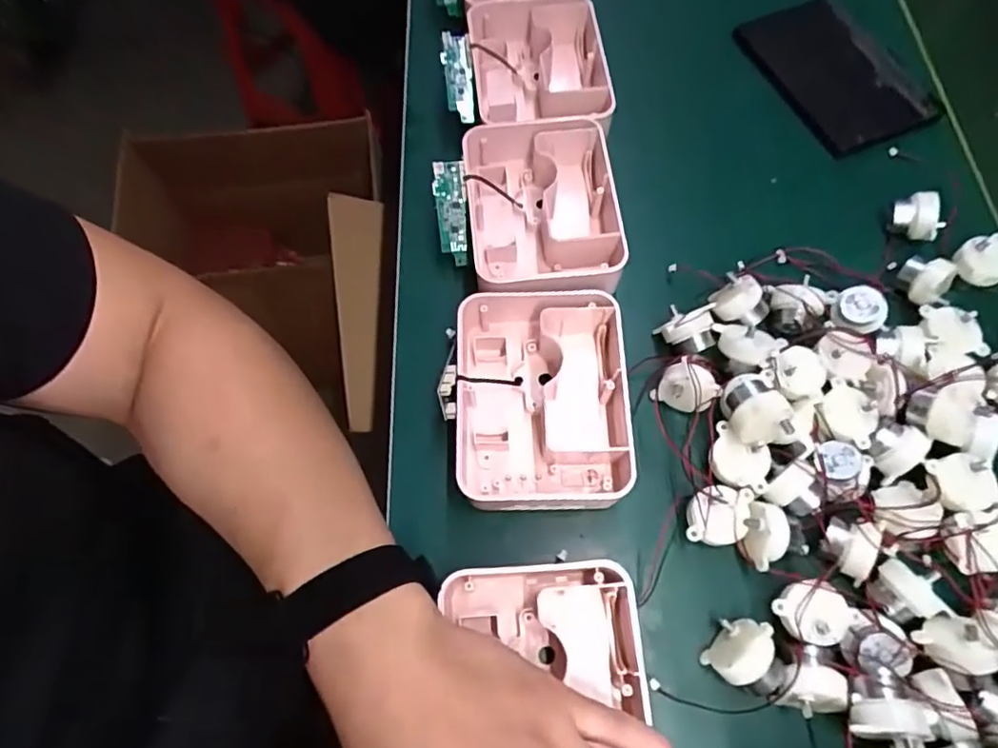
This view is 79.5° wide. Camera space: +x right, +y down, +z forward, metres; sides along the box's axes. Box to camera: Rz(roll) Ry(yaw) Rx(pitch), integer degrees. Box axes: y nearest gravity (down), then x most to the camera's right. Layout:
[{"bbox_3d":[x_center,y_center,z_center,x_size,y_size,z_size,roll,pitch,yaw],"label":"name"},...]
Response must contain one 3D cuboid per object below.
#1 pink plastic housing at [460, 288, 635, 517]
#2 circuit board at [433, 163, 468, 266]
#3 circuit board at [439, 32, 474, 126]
[{"bbox_3d":[0.027,0.017,0.369,0.104,0.058,0.124,-1,67,-2],"label":"pink plastic housing"},{"bbox_3d":[-0.033,-0.111,0.416,0.021,0.012,0.069,-6,96,-4],"label":"circuit board"},{"bbox_3d":[-0.031,-0.229,0.464,0.022,0.010,0.066,-8,96,-6],"label":"circuit board"}]

